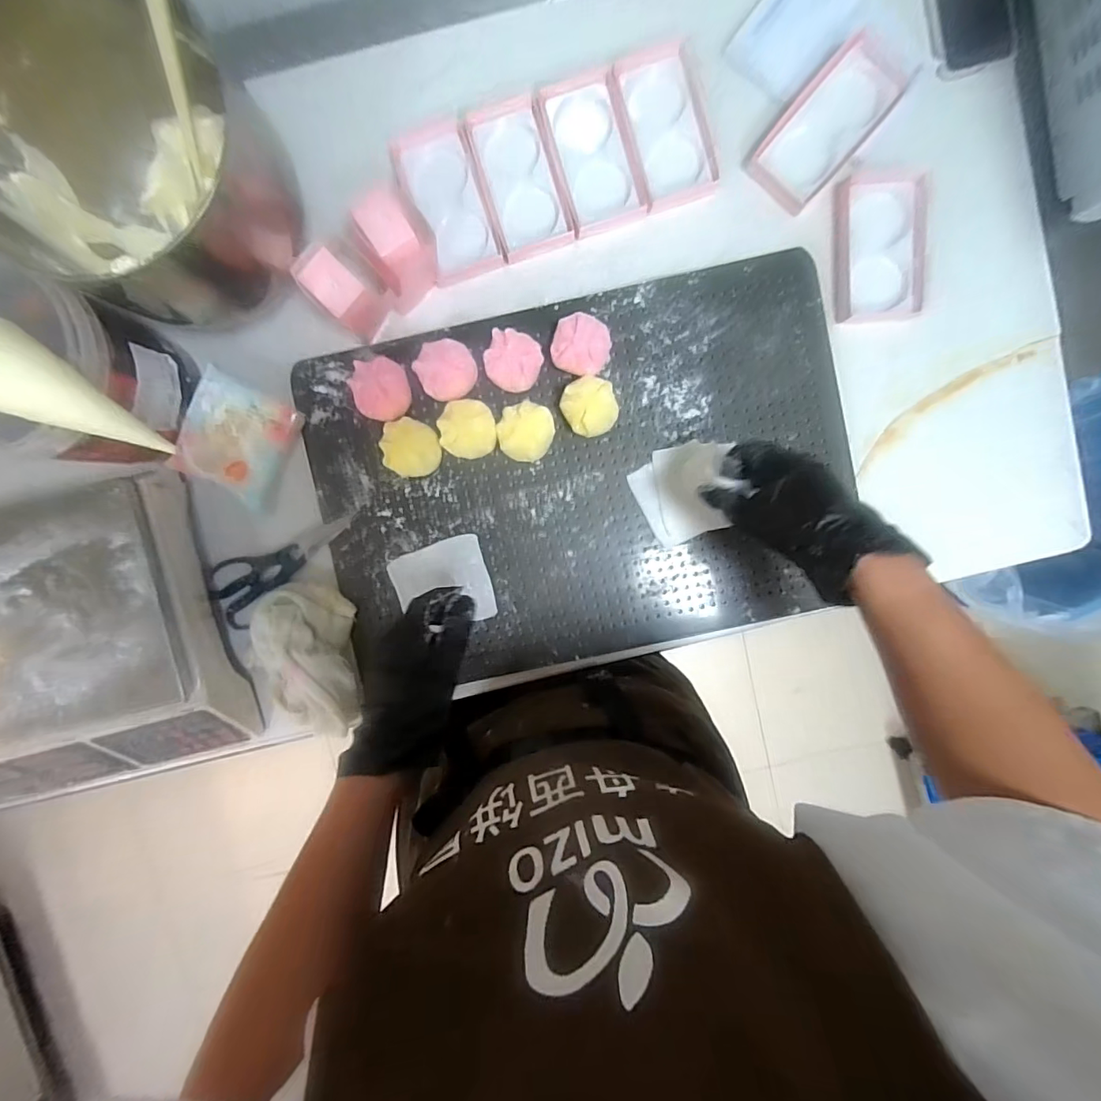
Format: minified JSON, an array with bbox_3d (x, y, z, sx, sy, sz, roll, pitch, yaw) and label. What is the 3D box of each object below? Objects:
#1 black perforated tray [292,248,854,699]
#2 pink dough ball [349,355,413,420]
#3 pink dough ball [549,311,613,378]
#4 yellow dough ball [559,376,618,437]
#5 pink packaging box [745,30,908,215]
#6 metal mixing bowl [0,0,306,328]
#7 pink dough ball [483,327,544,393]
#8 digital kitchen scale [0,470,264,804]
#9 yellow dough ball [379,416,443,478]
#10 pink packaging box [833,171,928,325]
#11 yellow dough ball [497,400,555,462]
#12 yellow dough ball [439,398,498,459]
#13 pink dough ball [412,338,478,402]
[{"bbox_3d":[0.040,-0.074,0.585,0.583,0.019,0.402,-12,95,1],"label":"black perforated tray"},{"bbox_3d":[-0.182,-0.172,0.556,0.054,0.052,0.065,-18,95,2],"label":"pink dough ball"},{"bbox_3d":[0.034,-0.219,0.556,0.062,0.045,0.057,0,96,0],"label":"pink dough ball"},{"bbox_3d":[0.044,-0.155,0.560,0.058,0.048,0.059,0,96,0],"label":"yellow dough ball"},{"bbox_3d":[0.291,-0.448,0.543,0.080,0.027,0.165,41,94,-4],"label":"pink packaging box"},{"bbox_3d":[-0.358,-0.322,0.446,0.188,0.171,0.198,0,96,0],"label":"metal mixing bowl"},{"bbox_3d":[-0.040,-0.202,0.559,0.057,0.051,0.058,0,96,0],"label":"pink dough ball"},{"bbox_3d":[-0.538,0.113,0.555,0.339,0.086,0.308,-15,95,2],"label":"digital kitchen scale"},{"bbox_3d":[-0.152,-0.112,0.567,0.062,0.040,0.059,0,96,0],"label":"yellow dough ball"},{"bbox_3d":[0.346,-0.316,0.543,0.085,0.030,0.138,-4,96,1],"label":"pink packaging box"},{"bbox_3d":[-0.027,-0.129,0.568,0.059,0.040,0.061,0,96,0],"label":"yellow dough ball"},{"bbox_3d":[-0.091,-0.132,0.570,0.060,0.045,0.059,0,96,0],"label":"yellow dough ball"},{"bbox_3d":[-0.112,-0.195,0.561,0.060,0.037,0.060,0,96,0],"label":"pink dough ball"}]

